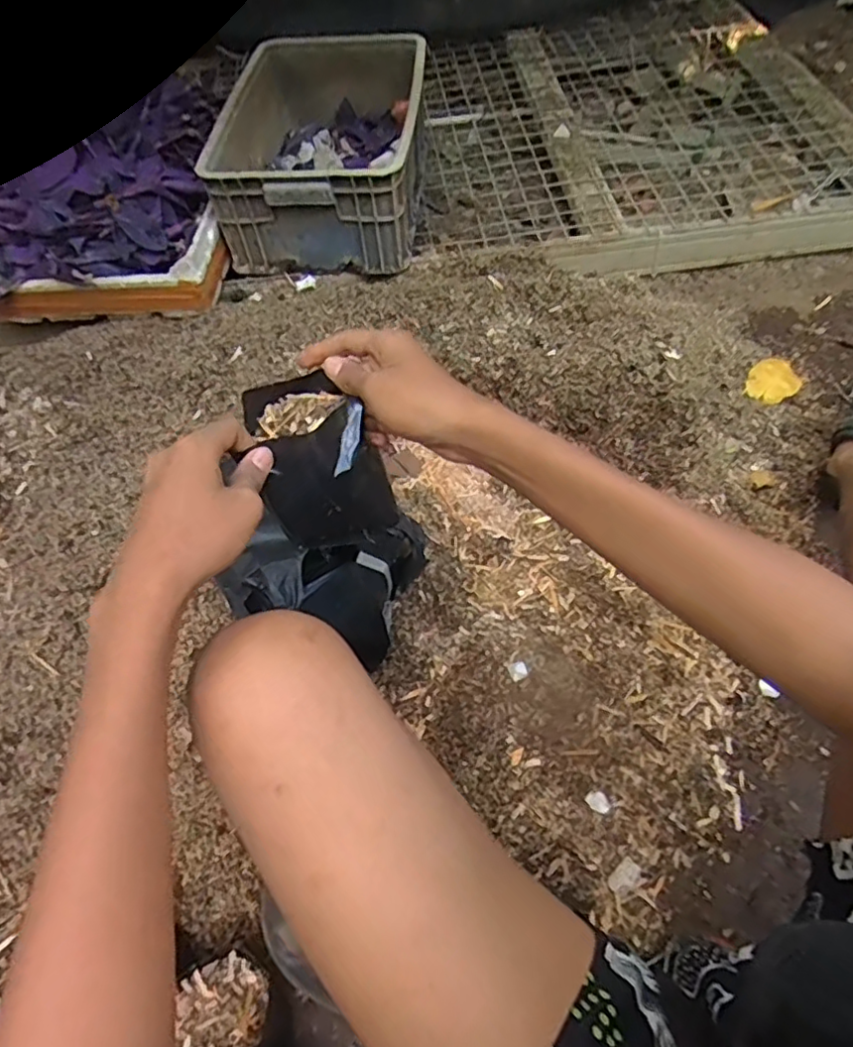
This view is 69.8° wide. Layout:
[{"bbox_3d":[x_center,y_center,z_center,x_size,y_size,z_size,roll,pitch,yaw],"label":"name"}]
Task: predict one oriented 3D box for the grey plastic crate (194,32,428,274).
[{"bbox_3d":[-0.195,-0.733,1.204,0.359,0.203,0.539,1,55,4],"label":"grey plastic crate"}]

